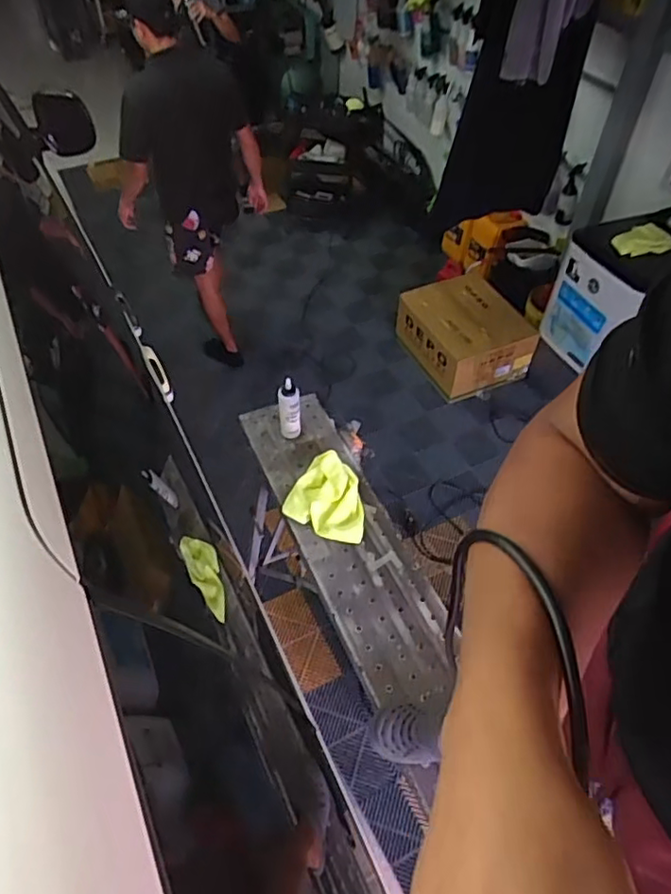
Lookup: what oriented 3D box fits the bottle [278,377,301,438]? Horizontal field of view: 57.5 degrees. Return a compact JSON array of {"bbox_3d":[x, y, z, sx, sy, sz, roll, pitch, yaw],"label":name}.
[{"bbox_3d":[-0.125,-0.102,1.664,0.061,0.182,0.062,-2,51,-3],"label":"bottle"}]

